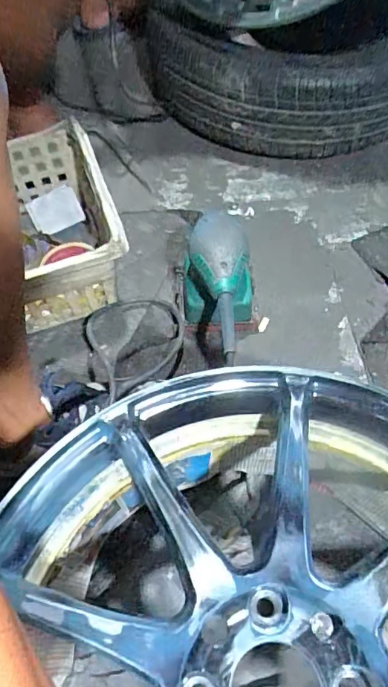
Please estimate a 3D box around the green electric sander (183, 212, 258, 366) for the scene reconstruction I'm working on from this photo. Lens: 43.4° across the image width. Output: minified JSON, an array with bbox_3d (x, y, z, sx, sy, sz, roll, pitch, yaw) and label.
[{"bbox_3d":[0.030,-0.055,0.611,0.098,0.137,0.158,1,59,4],"label":"green electric sander"}]

